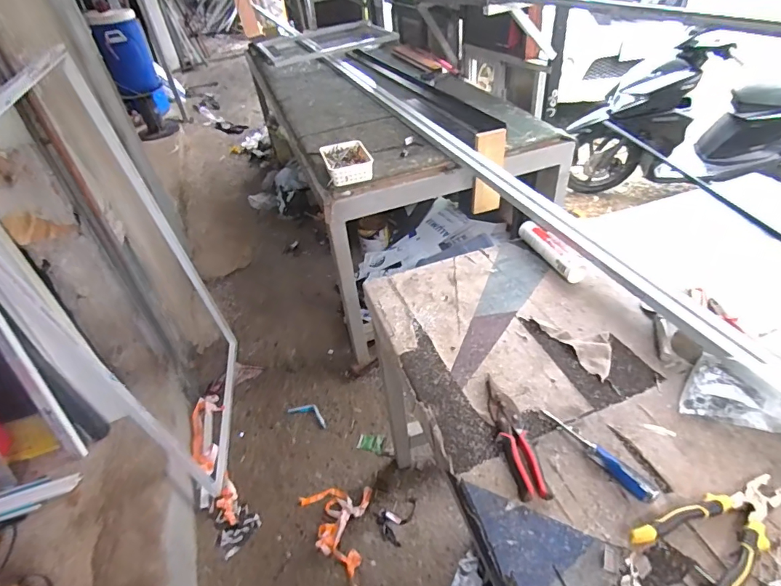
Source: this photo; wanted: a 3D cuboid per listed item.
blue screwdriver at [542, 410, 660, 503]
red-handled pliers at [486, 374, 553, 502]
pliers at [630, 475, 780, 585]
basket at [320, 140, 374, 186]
[{"bbox_3d":[0.316,0.245,0.696,0.027,0.028,0.191,-27,43,-22],"label":"blue screwdriver"},{"bbox_3d":[0.197,0.226,0.737,0.047,0.027,0.223,-10,39,-2],"label":"red-handled pliers"},{"bbox_3d":[0.445,0.313,0.598,0.224,0.024,0.112,-24,42,-18],"label":"pliers"},{"bbox_3d":[-0.141,-0.426,1.465,0.150,0.060,0.194,-13,40,-6],"label":"basket"}]

